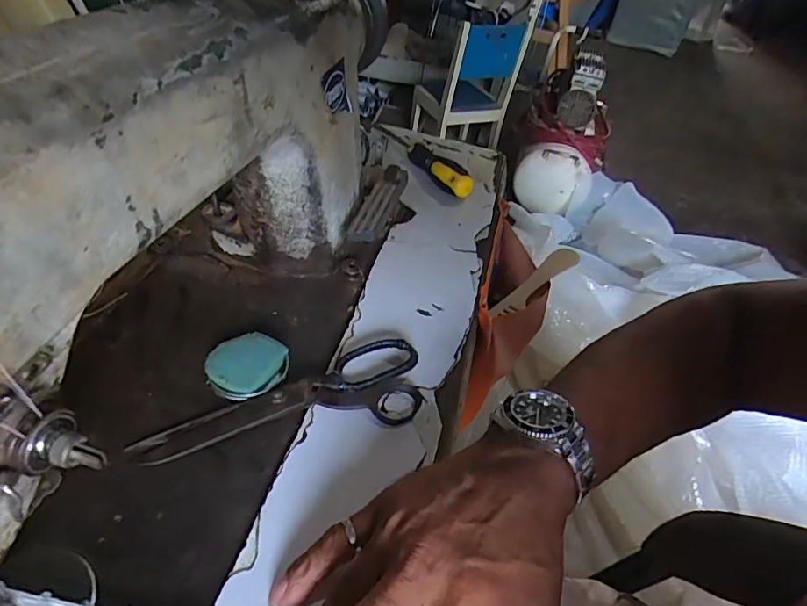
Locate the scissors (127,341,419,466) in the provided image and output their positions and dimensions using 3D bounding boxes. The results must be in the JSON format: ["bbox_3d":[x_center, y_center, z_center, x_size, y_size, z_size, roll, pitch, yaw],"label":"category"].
[{"bbox_3d":[-0.080,0.064,0.343,0.188,0.014,0.062,-6,44,-13],"label":"scissors"}]

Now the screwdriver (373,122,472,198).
[{"bbox_3d":[0.018,-0.180,0.601,0.023,0.031,0.194,-18,48,-24],"label":"screwdriver"}]

